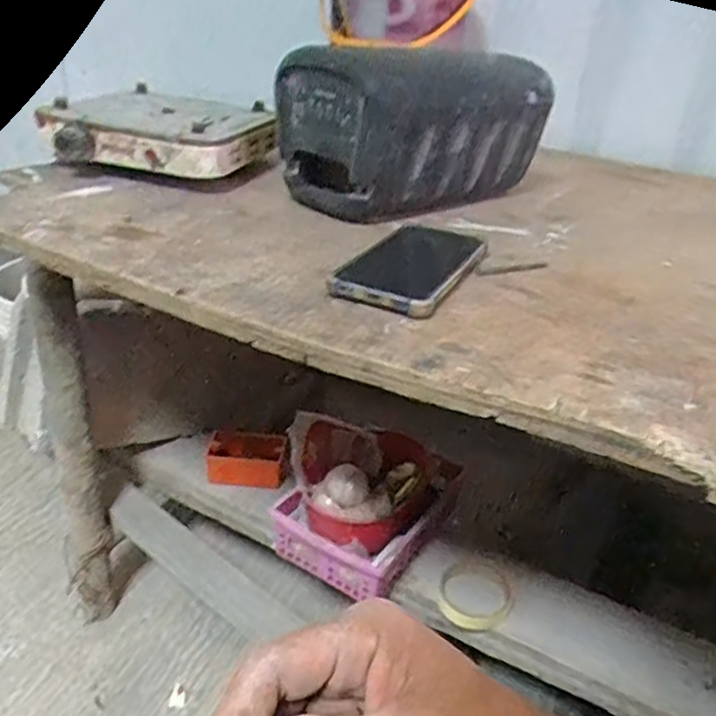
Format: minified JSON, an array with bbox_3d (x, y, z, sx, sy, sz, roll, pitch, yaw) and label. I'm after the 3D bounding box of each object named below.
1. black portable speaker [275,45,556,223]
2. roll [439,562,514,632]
[{"bbox_3d":[0.059,-0.228,0.670,0.246,0.144,0.153,-21,39,-41],"label":"black portable speaker"},{"bbox_3d":[0.139,0.279,0.771,0.082,0.028,0.080,12,29,13],"label":"roll"}]

